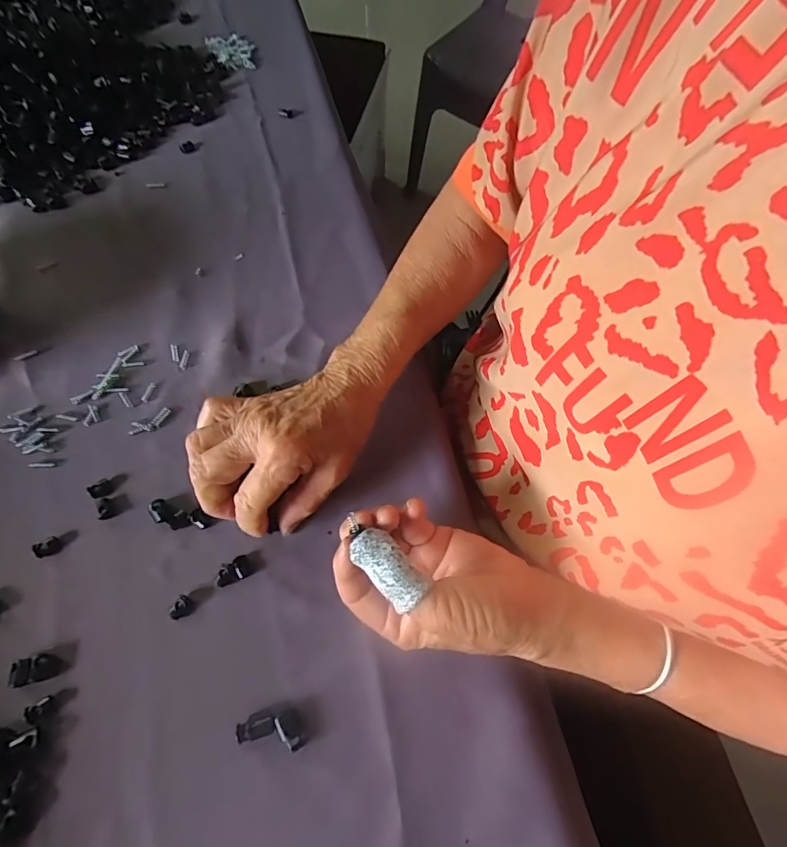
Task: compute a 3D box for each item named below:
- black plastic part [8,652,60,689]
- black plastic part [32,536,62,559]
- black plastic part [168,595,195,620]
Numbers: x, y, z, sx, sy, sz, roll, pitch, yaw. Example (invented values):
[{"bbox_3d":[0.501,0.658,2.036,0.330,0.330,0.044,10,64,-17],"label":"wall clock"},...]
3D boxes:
[{"bbox_3d":[-0.209,0.142,0.271,0.024,0.008,0.015,-14,64,-11],"label":"black plastic part"},{"bbox_3d":[-0.225,0.080,0.302,0.015,0.004,0.012,-23,66,-15],"label":"black plastic part"},{"bbox_3d":[-0.133,0.114,0.291,0.014,0.004,0.013,-20,65,-14],"label":"black plastic part"}]

